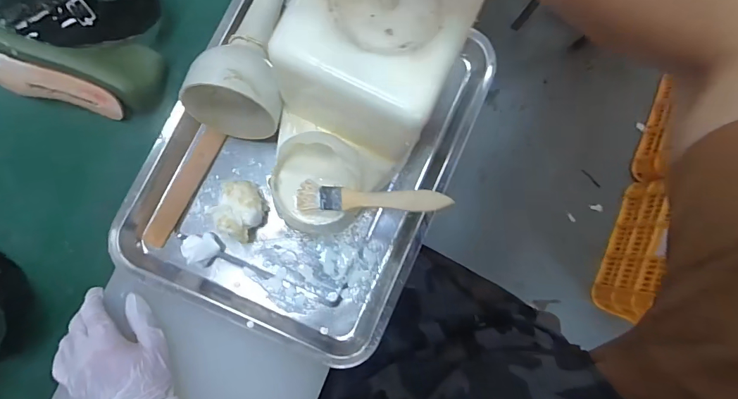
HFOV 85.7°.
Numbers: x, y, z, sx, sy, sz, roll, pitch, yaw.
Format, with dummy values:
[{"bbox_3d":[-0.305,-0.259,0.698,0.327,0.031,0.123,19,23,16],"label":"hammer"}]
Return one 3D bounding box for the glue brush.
[{"bbox_3d":[-0.001,-0.001,0.354,0.146,0.009,0.028,2,85,26],"label":"glue brush"}]

